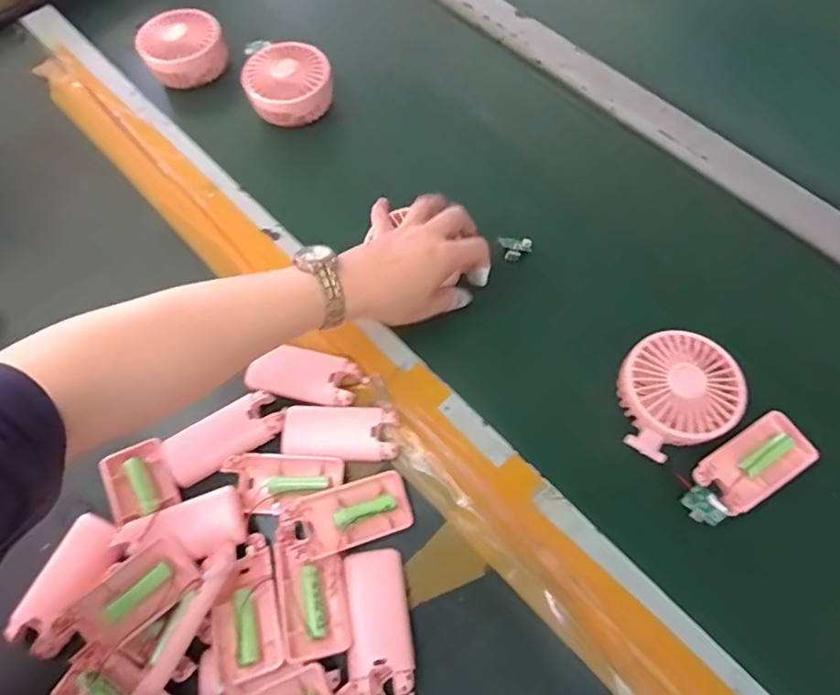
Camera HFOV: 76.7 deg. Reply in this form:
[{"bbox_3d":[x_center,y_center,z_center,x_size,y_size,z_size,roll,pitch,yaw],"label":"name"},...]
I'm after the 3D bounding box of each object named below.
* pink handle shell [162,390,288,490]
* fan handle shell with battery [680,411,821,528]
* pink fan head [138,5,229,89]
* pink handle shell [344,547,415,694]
[{"bbox_3d":[-0.161,0.072,0.437,0.096,0.010,0.045,-29,69,-11],"label":"pink handle shell"},{"bbox_3d":[0.258,0.095,0.415,0.119,0.020,0.047,-30,70,-11],"label":"fan handle shell with battery"},{"bbox_3d":[-0.268,-0.341,0.604,0.088,0.043,0.088,0,67,1],"label":"pink fan head"},{"bbox_3d":[-0.030,0.195,0.384,0.045,0.024,0.091,-5,67,-1],"label":"pink handle shell"}]

